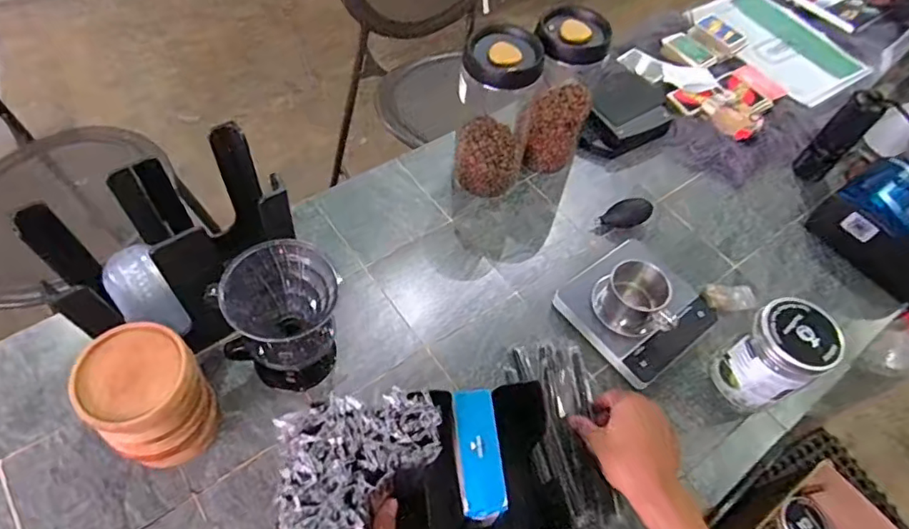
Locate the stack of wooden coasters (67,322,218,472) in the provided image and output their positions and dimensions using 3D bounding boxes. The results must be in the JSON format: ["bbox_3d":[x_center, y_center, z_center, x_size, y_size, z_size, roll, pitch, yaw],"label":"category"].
[{"bbox_3d":[-0.292,0.142,0.554,0.101,0.161,0.099,-36,67,-25],"label":"stack of wooden coasters"}]

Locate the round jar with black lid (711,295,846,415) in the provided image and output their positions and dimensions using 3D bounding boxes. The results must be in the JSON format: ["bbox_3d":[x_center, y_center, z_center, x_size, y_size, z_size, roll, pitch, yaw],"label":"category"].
[{"bbox_3d":[0.369,0.110,0.651,0.087,0.135,0.082,2,56,-3],"label":"round jar with black lid"}]

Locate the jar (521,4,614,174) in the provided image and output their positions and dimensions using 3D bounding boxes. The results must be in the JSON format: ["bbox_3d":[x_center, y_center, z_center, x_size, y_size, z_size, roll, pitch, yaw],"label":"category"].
[{"bbox_3d":[0.150,-0.238,0.808,0.094,0.223,0.112,16,57,7],"label":"jar"}]

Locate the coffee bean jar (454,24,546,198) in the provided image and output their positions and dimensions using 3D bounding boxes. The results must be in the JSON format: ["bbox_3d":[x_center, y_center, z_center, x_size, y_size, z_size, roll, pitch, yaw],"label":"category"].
[{"bbox_3d":[0.058,-0.205,0.778,0.095,0.227,0.103,2,56,-3],"label":"coffee bean jar"}]

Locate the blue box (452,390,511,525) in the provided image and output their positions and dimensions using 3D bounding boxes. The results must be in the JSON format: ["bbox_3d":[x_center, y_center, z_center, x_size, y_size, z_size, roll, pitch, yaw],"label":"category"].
[{"bbox_3d":[0.022,0.175,0.522,0.042,0.019,0.116,-4,57,-9],"label":"blue box"}]

